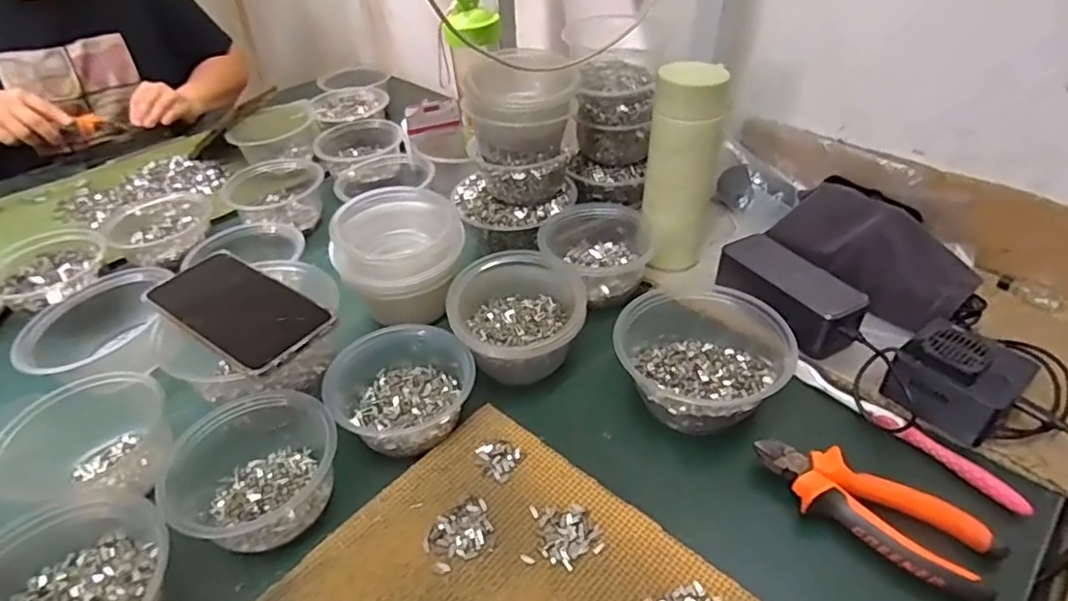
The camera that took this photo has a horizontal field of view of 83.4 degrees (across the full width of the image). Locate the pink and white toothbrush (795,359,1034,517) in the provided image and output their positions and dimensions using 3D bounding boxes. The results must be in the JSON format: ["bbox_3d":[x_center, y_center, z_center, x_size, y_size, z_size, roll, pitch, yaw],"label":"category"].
[{"bbox_3d":[0.283,0.099,0.464,0.014,0.023,0.175,-29,48,-27],"label":"pink and white toothbrush"}]

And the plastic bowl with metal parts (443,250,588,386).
[{"bbox_3d":[-0.017,0.011,0.532,0.113,0.068,0.105,-1,42,1],"label":"plastic bowl with metal parts"}]

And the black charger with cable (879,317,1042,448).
[{"bbox_3d":[0.334,0.055,0.468,0.079,0.052,0.076,-29,48,-27],"label":"black charger with cable"}]

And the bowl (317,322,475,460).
[{"bbox_3d":[-0.107,0.070,0.486,0.115,0.049,0.101,-14,43,-13],"label":"bowl"}]

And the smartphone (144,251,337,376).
[{"bbox_3d":[-0.239,0.004,0.484,0.157,0.004,0.075,24,47,28],"label":"smartphone"}]

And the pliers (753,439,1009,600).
[{"bbox_3d":[0.230,0.143,0.415,0.153,0.032,0.057,32,52,32],"label":"pliers"}]

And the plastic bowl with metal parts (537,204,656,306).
[{"bbox_3d":[0.063,-0.053,0.615,0.103,0.057,0.101,-1,42,1],"label":"plastic bowl with metal parts"}]

